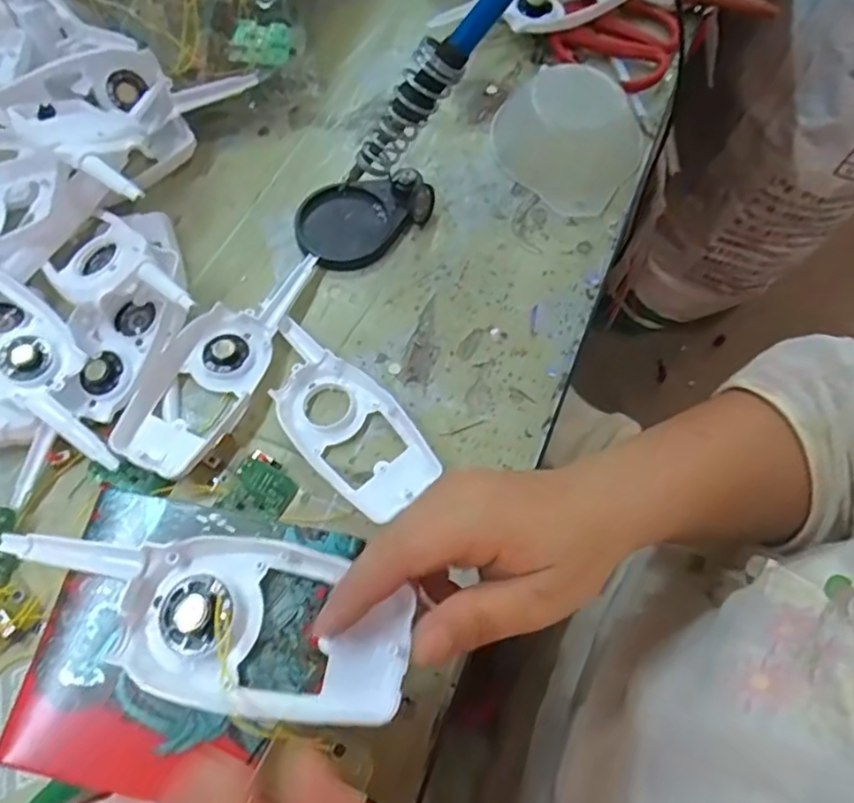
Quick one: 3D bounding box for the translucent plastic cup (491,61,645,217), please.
[{"bbox_3d":[0.106,-0.193,0.457,0.098,0.042,0.103,0,66,0],"label":"translucent plastic cup"}]

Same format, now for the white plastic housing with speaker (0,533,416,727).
[{"bbox_3d":[-0.084,0.078,0.244,0.159,0.016,0.061,15,67,9],"label":"white plastic housing with speaker"}]

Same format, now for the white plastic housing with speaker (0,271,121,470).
[{"bbox_3d":[-0.238,-0.029,0.379,0.167,0.036,0.062,29,69,12],"label":"white plastic housing with speaker"}]

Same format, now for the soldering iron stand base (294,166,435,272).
[{"bbox_3d":[-0.046,-0.129,0.436,0.087,0.023,0.066,-41,72,-16],"label":"soldering iron stand base"}]

